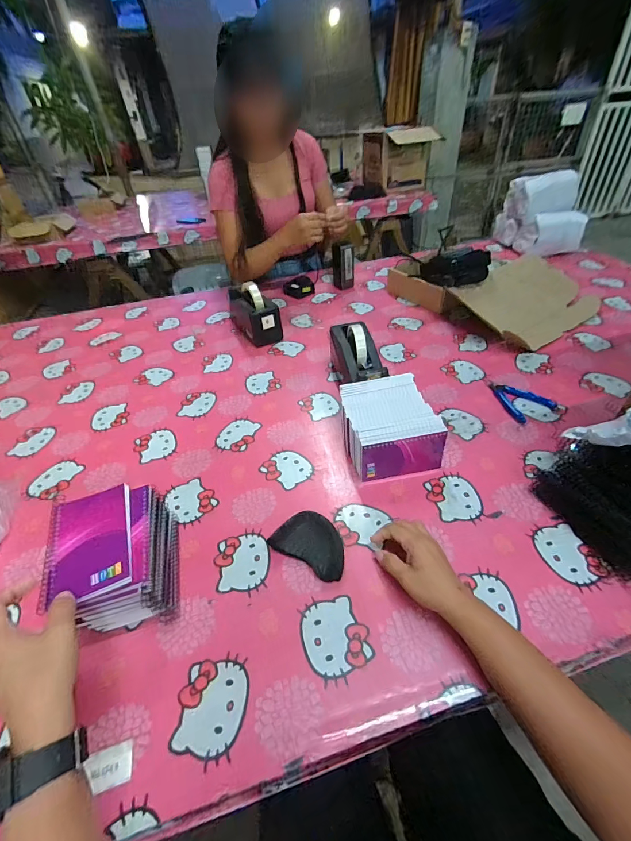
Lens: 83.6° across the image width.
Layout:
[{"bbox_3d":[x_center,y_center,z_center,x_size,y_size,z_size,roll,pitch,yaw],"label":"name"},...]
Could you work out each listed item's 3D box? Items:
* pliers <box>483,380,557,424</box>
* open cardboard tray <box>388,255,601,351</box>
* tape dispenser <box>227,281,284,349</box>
[{"bbox_3d":[0.383,-0.050,0.682,0.082,0.012,0.129,-18,45,-12],"label":"pliers"},{"bbox_3d":[0.471,-0.361,0.949,0.360,0.082,0.445,-22,46,-16],"label":"open cardboard tray"},{"bbox_3d":[-0.163,-0.287,0.914,0.080,0.120,0.190,-25,46,-19],"label":"tape dispenser"}]

